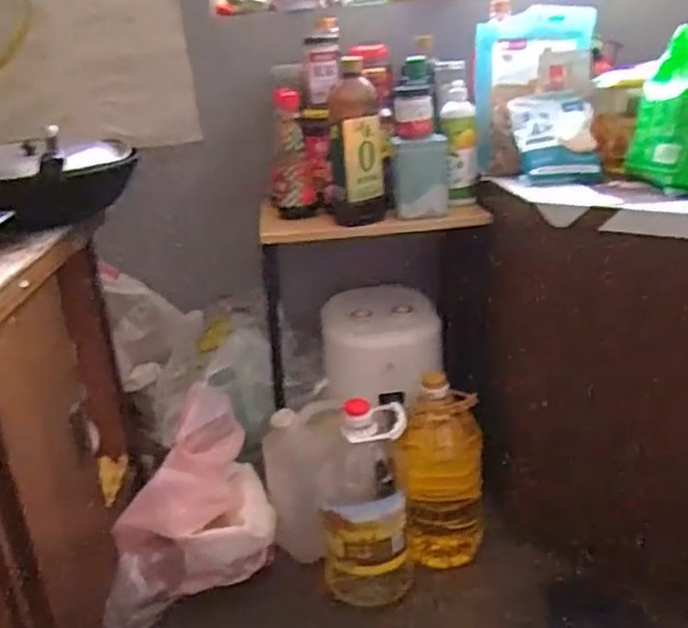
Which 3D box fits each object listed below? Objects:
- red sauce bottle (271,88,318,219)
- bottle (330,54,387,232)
[{"bbox_3d":[-0.095,-0.277,1.195,0.073,0.221,0.063,-6,20,-5],"label":"red sauce bottle"},{"bbox_3d":[0.021,-0.281,1.139,0.090,0.253,0.093,-5,19,-1],"label":"bottle"}]

